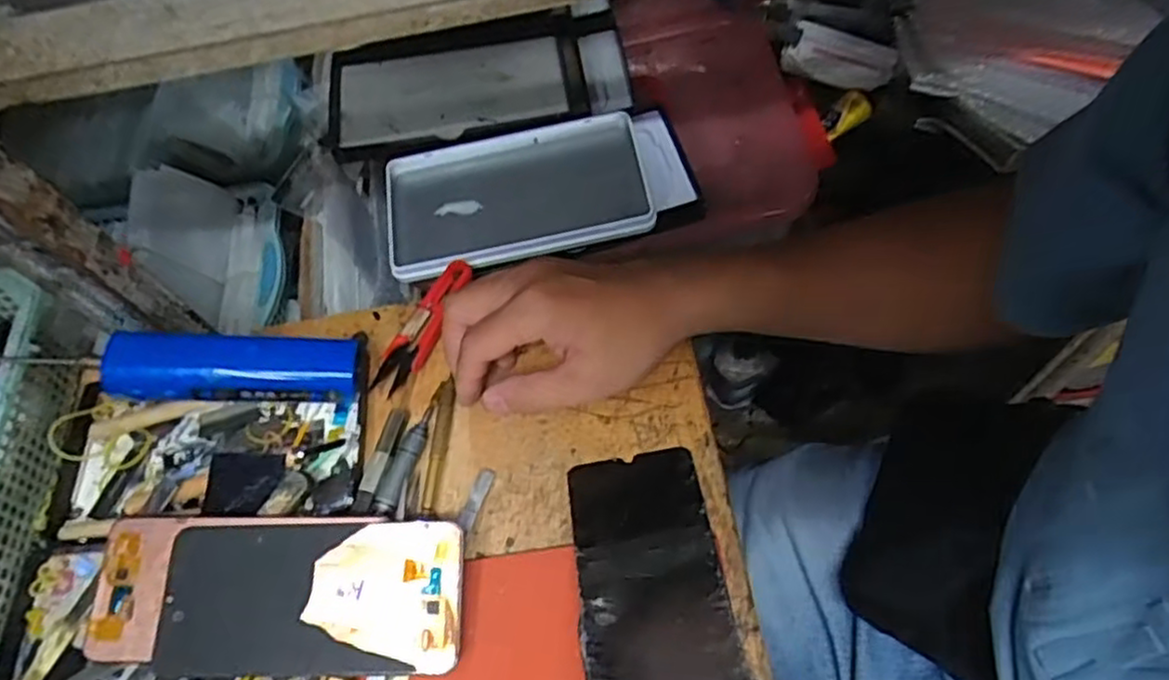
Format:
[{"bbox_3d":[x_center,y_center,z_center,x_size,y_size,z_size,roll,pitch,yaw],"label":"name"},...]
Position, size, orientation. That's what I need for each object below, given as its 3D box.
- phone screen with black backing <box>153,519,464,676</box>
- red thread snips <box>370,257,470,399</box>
[{"bbox_3d":[-0.136,0.127,0.353,0.149,0.004,0.071,-2,68,3],"label":"phone screen with black backing"},{"bbox_3d":[-0.100,-0.011,0.447,0.029,0.020,0.098,15,64,14],"label":"red thread snips"}]

